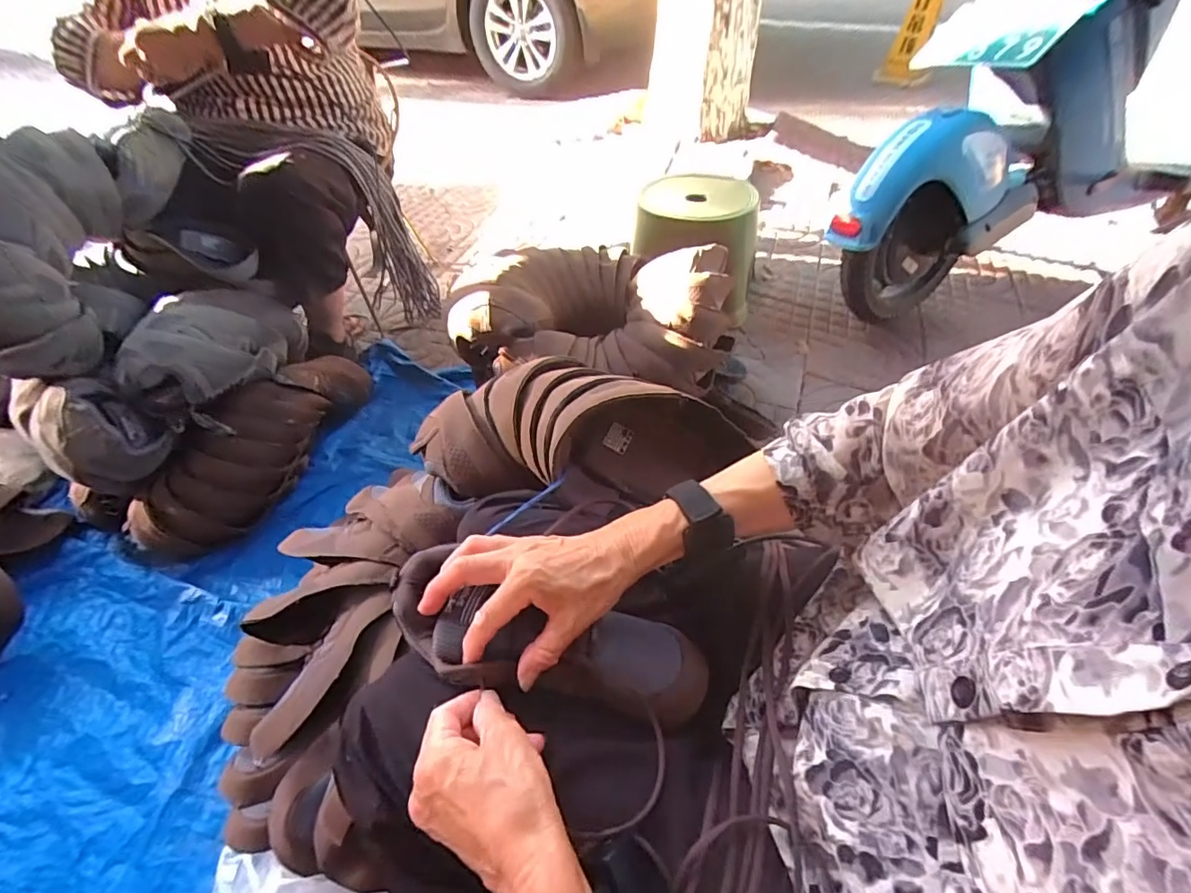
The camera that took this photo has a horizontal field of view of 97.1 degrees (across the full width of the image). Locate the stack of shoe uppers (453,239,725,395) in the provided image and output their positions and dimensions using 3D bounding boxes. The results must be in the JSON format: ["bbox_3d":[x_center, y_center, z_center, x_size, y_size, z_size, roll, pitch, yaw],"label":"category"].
[{"bbox_3d":[0.001,-0.203,0.764,0.367,0.124,0.211,2,50,3],"label":"stack of shoe uppers"}]

